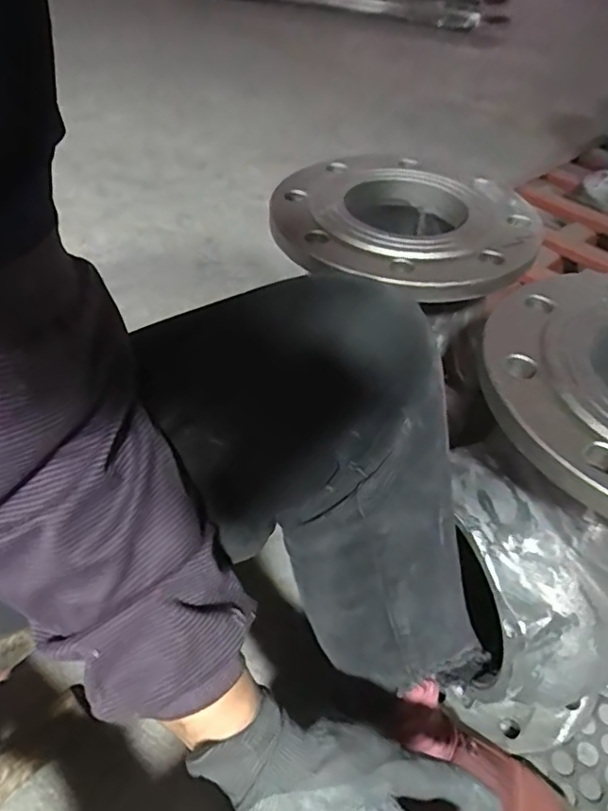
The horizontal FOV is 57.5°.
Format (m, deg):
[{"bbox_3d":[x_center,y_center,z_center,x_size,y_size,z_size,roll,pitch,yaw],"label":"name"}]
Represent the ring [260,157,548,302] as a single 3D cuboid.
[{"bbox_3d":[0.078,-0.149,0.445,0.209,0.028,0.190,2,46,-2],"label":"ring"}]

